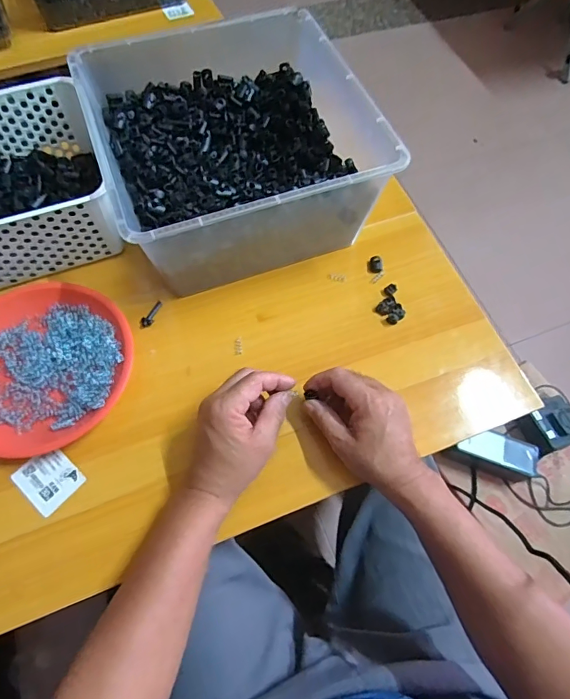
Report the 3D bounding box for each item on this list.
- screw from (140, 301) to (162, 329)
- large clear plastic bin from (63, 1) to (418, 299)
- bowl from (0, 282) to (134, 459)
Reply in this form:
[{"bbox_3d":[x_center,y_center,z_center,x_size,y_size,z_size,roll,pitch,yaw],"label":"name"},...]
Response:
[{"bbox_3d":[-0.158,-0.042,0.522,0.014,0.004,0.040,22,65,8],"label":"screw"},{"bbox_3d":[-0.062,-0.240,0.544,0.286,0.141,0.299,-19,66,-11],"label":"large clear plastic bin"},{"bbox_3d":[-0.270,0.011,0.481,0.189,0.032,0.194,1,64,-2],"label":"bowl"}]

